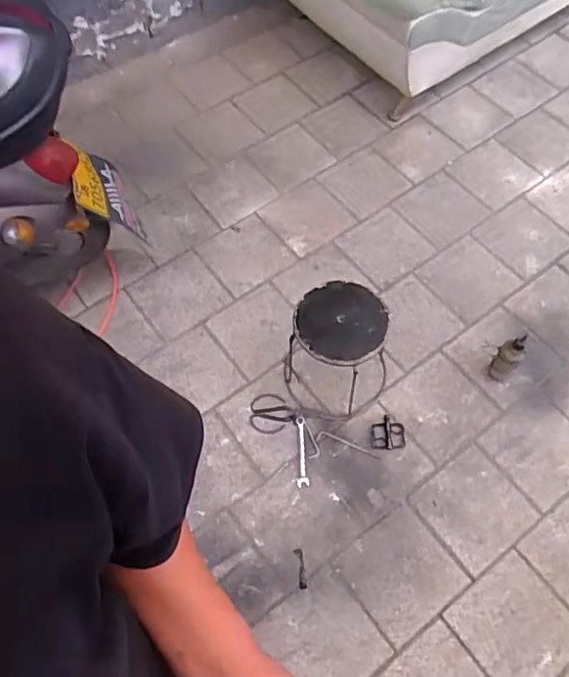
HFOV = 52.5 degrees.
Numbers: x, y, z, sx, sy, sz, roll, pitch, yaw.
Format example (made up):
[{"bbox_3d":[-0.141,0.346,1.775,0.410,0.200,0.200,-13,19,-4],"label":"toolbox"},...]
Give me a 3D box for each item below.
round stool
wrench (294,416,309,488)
[{"bbox_3d":[0.140,0.036,1.488,0.267,0.284,0.250,0,62,0],"label":"round stool"},{"bbox_3d":[0.044,0.294,1.515,0.027,0.012,0.186,-3,62,-1],"label":"wrench"}]

